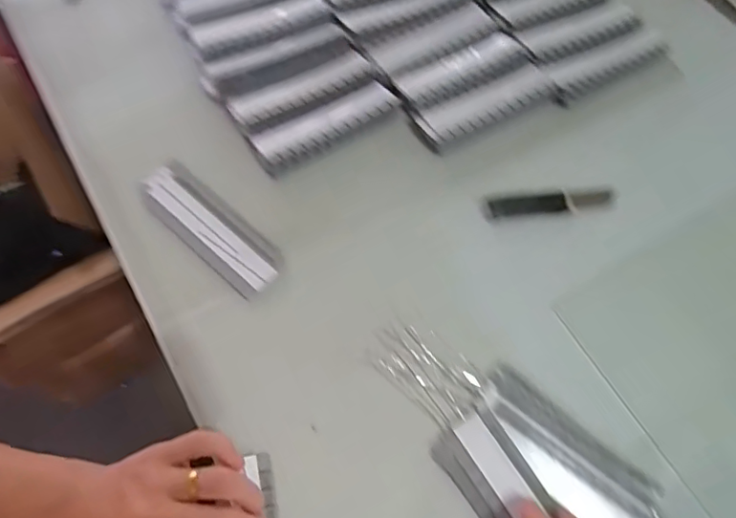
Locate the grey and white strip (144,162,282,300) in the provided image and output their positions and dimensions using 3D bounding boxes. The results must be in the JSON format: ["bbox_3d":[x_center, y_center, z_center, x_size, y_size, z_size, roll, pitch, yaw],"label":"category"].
[{"bbox_3d":[-0.123,-0.024,0.440,0.133,0.012,0.045,40,70,14],"label":"grey and white strip"}]

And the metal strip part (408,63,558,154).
[{"bbox_3d":[0.101,-0.134,0.493,0.132,0.011,0.038,-26,70,-13],"label":"metal strip part"}]

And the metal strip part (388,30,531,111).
[{"bbox_3d":[0.085,-0.171,0.505,0.125,0.006,0.046,-26,70,-14],"label":"metal strip part"}]

